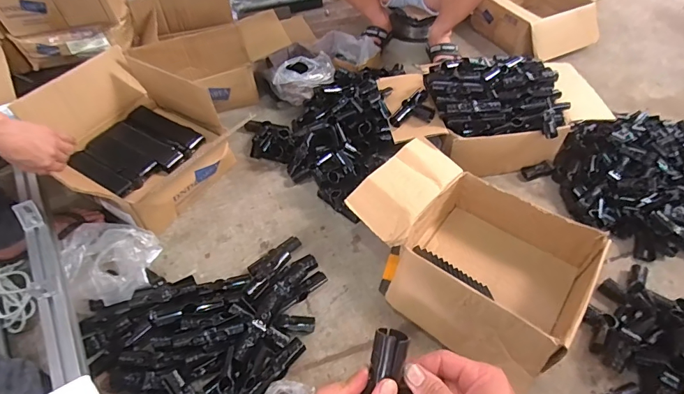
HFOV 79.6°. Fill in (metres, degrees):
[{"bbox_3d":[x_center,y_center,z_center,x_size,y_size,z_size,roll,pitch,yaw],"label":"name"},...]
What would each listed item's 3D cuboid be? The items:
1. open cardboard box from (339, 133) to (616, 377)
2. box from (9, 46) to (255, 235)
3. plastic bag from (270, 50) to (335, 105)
[{"bbox_3d":[0.247,0.103,0.842,0.449,0.148,0.328,30,57,24],"label":"open cardboard box"},{"bbox_3d":[-0.510,-0.136,1.015,0.413,0.225,0.350,33,58,25],"label":"box"},{"bbox_3d":[-0.119,-0.356,1.276,0.195,0.126,0.111,-13,51,-9],"label":"plastic bag"}]

